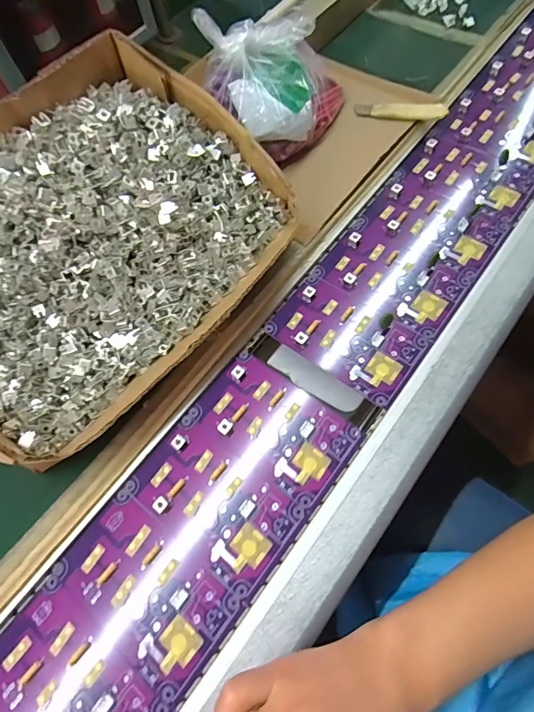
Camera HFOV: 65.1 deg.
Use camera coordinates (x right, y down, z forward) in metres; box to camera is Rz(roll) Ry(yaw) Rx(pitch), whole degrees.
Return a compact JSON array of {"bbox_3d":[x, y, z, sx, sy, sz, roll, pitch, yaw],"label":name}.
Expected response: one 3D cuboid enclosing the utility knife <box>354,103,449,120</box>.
[{"bbox_3d":[0.158,-0.292,0.499,0.107,0.007,0.020,16,67,23],"label":"utility knife"}]

